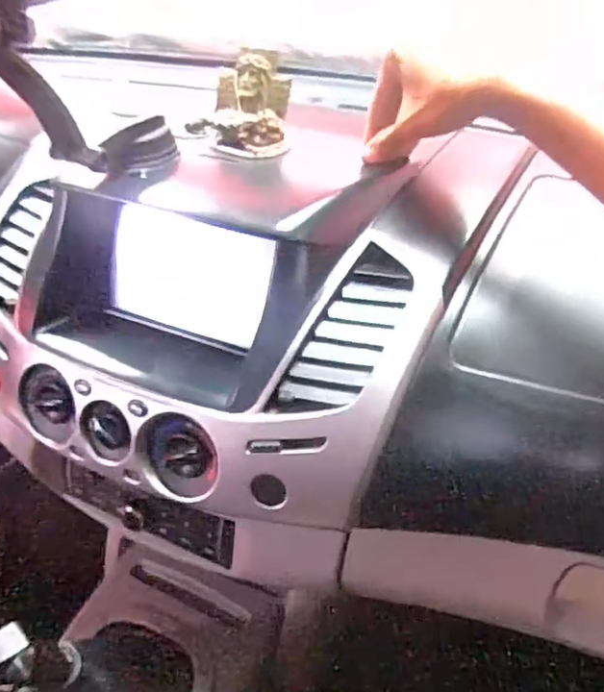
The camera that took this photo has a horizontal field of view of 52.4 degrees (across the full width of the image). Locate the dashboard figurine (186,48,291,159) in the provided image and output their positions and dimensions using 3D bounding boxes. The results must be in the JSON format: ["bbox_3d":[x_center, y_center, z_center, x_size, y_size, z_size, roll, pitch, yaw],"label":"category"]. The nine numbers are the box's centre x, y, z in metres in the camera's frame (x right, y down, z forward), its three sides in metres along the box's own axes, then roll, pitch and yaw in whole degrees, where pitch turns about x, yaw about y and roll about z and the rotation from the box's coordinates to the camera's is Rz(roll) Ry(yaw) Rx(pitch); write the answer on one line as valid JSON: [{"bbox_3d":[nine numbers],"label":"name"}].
[{"bbox_3d":[-0.048,-0.198,0.501,0.072,0.064,0.057,12,42,15],"label":"dashboard figurine"}]

